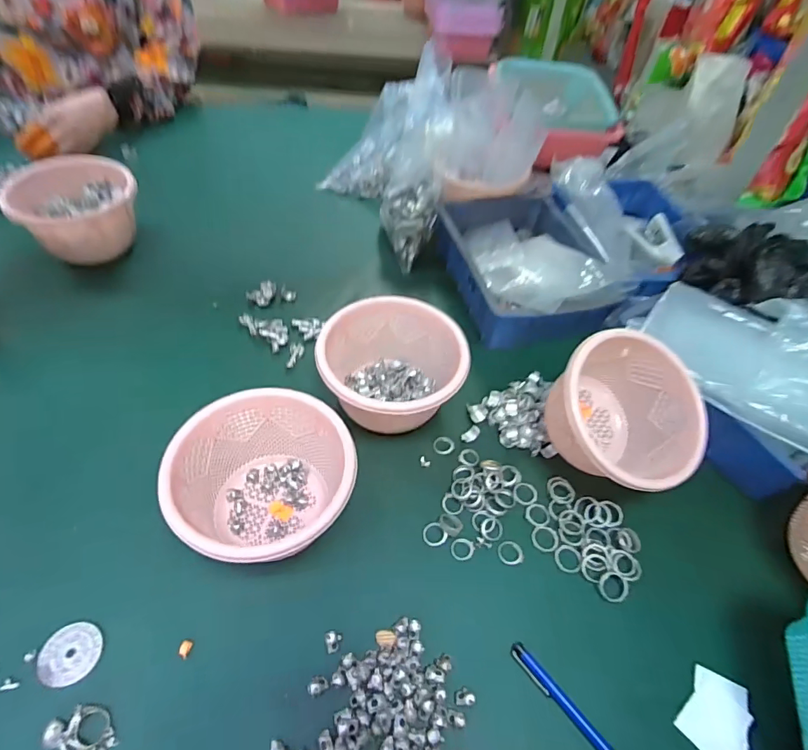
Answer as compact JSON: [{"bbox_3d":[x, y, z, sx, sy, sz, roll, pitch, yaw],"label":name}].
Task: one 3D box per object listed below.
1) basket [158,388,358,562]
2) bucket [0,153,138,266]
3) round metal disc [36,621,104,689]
[{"bbox_3d":[-0.119,0.097,0.420,0.147,0.084,0.142,3,50,-4],"label":"basket"},{"bbox_3d":[-0.424,-0.207,0.633,0.147,0.100,0.115,-21,56,-22],"label":"bucket"},{"bbox_3d":[-0.255,0.212,0.365,0.042,0.004,0.043,3,50,-4],"label":"round metal disc"}]

